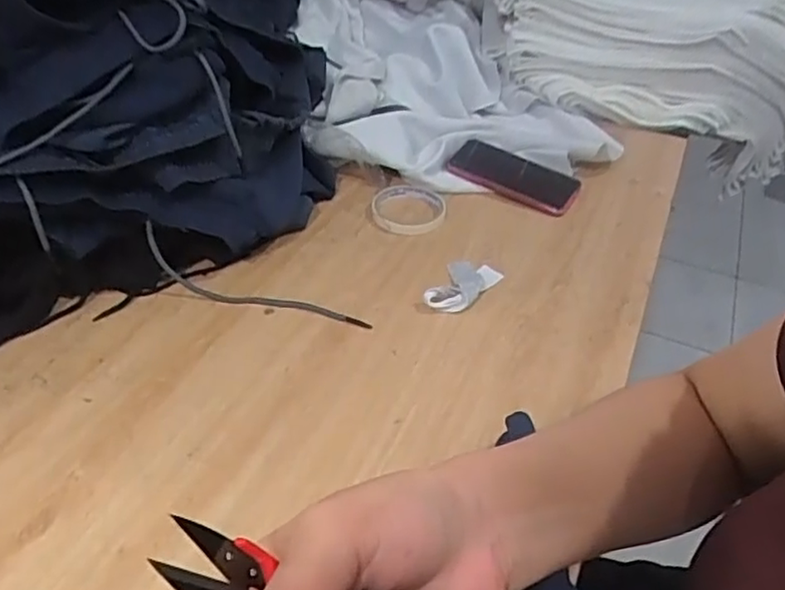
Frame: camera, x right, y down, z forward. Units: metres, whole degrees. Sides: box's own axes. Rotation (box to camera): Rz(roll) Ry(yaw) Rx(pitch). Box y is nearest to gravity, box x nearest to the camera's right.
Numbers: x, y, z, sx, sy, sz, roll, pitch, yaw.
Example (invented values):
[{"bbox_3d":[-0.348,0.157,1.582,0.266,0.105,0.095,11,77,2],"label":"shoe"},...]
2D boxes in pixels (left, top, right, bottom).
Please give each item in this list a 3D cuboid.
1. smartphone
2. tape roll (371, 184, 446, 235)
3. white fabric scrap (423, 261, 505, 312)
[{"bbox_3d":[0.153,-0.150,0.812,0.157,0.012,0.073,26,62,13],"label":"smartphone"},{"bbox_3d":[0.019,-0.104,0.770,0.087,0.019,0.093,3,40,-2],"label":"tape roll"},{"bbox_3d":[0.071,-0.012,0.665,0.055,0.021,0.090,24,44,21],"label":"white fabric scrap"}]

